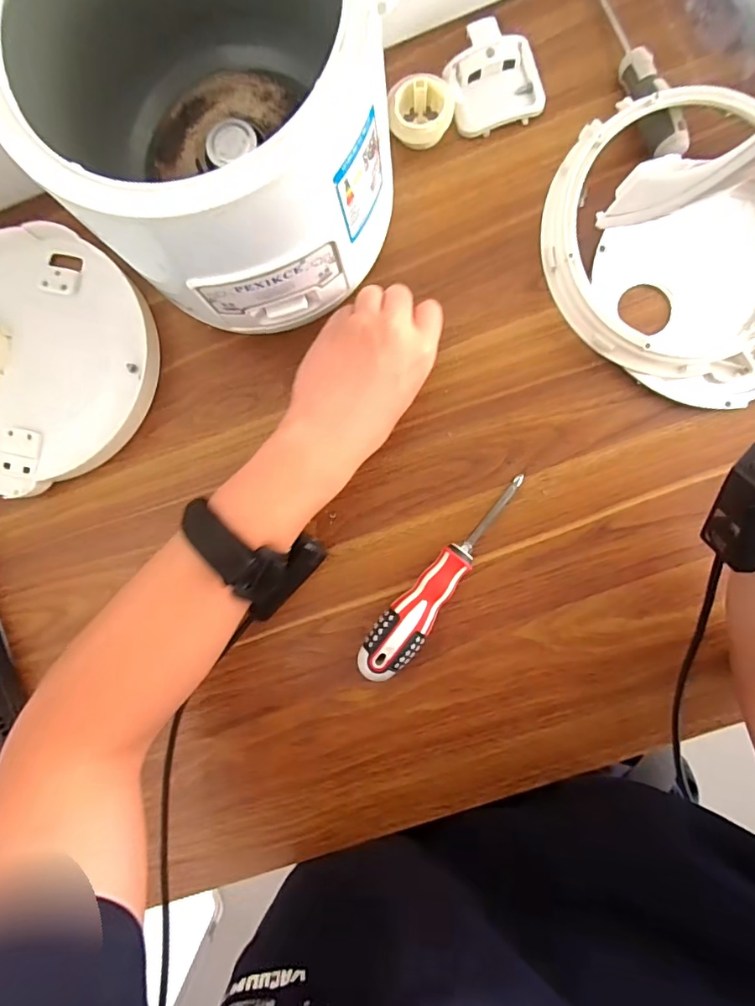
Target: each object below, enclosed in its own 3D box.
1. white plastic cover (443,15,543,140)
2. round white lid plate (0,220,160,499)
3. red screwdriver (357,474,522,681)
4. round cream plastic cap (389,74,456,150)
[{"bbox_3d":[0.092,-0.342,0.396,0.071,0.016,0.077,-17,86,4],"label":"white plastic cover"},{"bbox_3d":[-0.285,-0.118,0.407,0.196,0.030,0.200,0,87,5],"label":"round white lid plate"},{"bbox_3d":[0.051,0.055,0.370,0.033,0.036,0.181,40,91,5],"label":"red screwdriver"},{"bbox_3d":[0.036,-0.314,0.397,0.050,0.021,0.044,0,87,5],"label":"round cream plastic cap"}]

